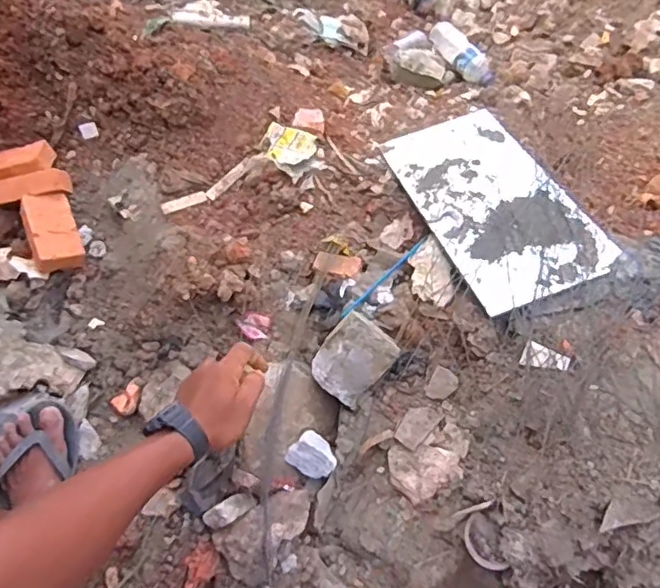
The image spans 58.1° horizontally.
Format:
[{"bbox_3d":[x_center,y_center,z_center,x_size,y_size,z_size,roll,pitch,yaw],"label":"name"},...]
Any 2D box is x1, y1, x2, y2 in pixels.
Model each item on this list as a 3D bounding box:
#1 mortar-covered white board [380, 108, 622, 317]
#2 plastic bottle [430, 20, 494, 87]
[{"bbox_3d":[0.285,-0.178,1.082,0.241,0.012,0.486,-19,47,-4],"label":"mortar-covered white board"},{"bbox_3d":[0.332,-0.605,1.499,0.064,0.054,0.245,-16,54,-18],"label":"plastic bottle"}]

